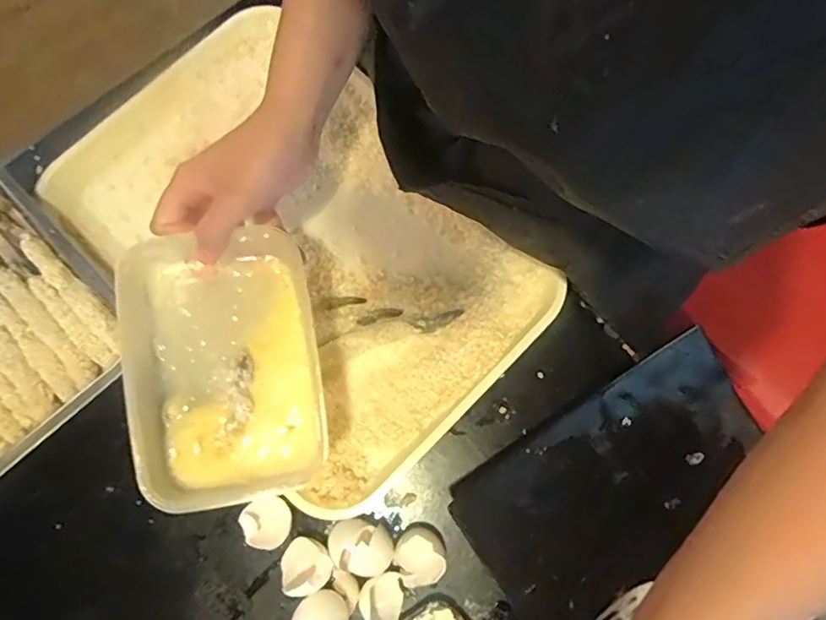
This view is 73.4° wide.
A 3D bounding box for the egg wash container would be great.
[{"bbox_3d":[-0.129,0.036,0.376,0.120,0.041,0.178,-10,74,-1],"label":"egg wash container"}]

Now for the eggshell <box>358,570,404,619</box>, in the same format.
[{"bbox_3d":[-0.022,0.226,0.432,0.035,0.027,0.037,0,78,-1],"label":"eggshell"}]

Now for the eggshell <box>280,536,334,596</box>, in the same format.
[{"bbox_3d":[-0.086,0.202,0.435,0.040,0.028,0.044,0,78,-1],"label":"eggshell"}]

